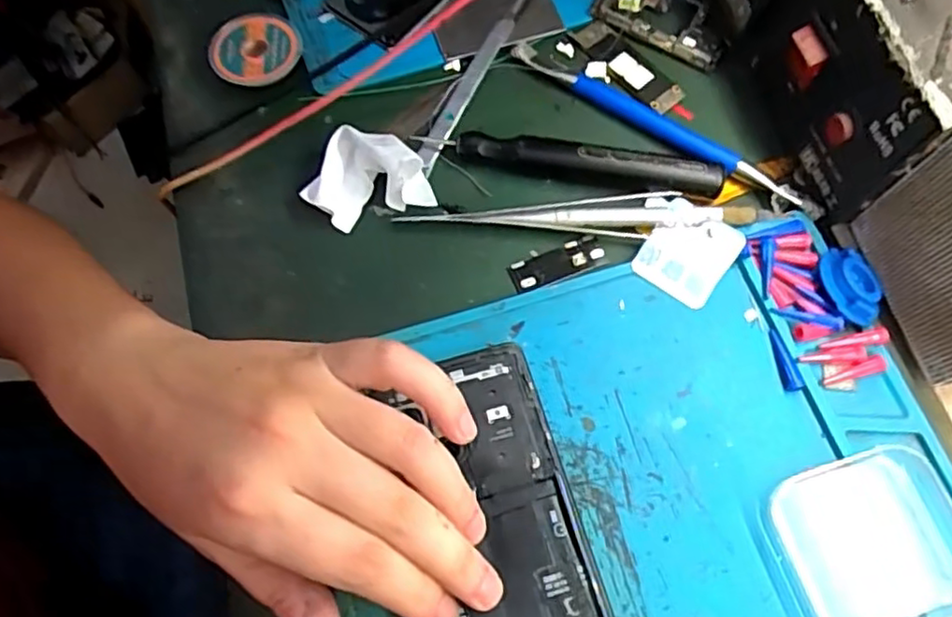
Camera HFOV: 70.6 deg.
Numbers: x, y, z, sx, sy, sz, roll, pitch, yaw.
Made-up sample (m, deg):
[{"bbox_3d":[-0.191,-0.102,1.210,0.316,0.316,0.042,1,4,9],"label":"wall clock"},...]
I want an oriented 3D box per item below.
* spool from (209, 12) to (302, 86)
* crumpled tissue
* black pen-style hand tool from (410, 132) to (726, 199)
[{"bbox_3d":[-0.110,-0.130,0.339,0.039,0.015,0.045,41,73,15],"label":"spool"},{"bbox_3d":[-0.050,-0.059,0.309,0.053,0.027,0.042,29,71,11],"label":"crumpled tissue"},{"bbox_3d":[0.044,-0.069,0.317,0.142,0.015,0.015,9,68,4],"label":"black pen-style hand tool"}]

